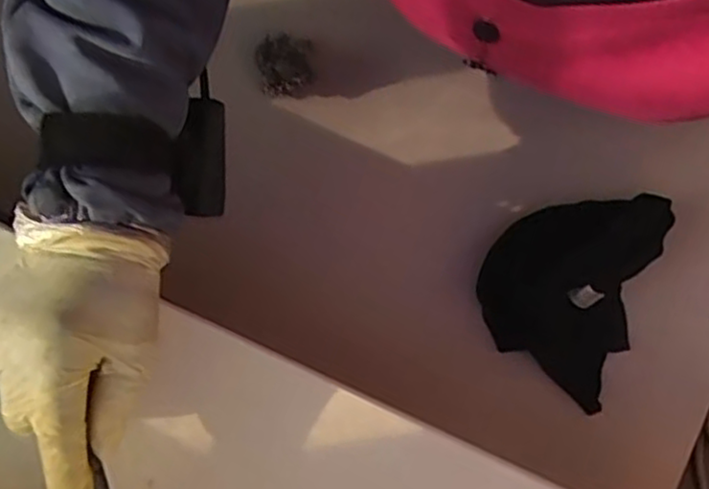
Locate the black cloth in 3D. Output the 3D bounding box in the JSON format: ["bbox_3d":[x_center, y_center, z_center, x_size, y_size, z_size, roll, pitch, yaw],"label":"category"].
[{"bbox_3d":[0.161,0.021,0.521,0.116,0.030,0.148,31,79,5],"label":"black cloth"}]

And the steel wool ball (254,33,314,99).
[{"bbox_3d":[-0.054,-0.140,0.557,0.042,0.034,0.051,-10,78,-3],"label":"steel wool ball"}]

